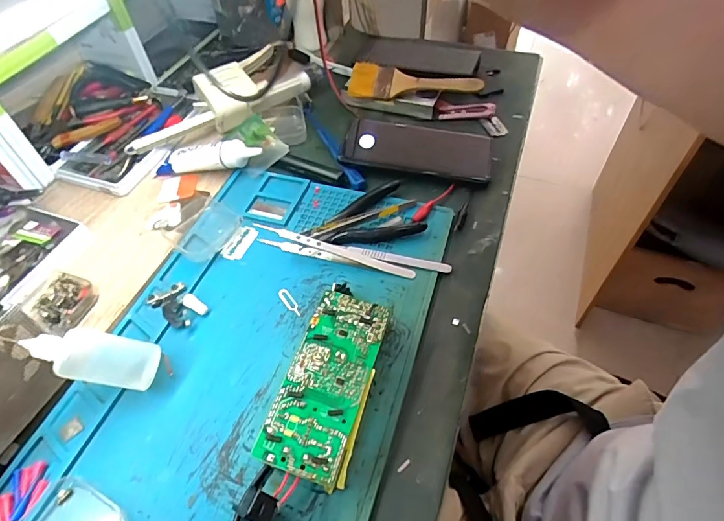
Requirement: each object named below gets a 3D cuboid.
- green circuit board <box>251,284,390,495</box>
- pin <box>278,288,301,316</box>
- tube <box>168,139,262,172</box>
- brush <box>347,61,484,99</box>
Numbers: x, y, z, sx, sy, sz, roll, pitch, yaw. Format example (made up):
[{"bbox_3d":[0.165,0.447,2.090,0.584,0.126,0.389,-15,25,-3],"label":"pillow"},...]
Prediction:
[{"bbox_3d":[-0.020,0.084,0.329,0.059,0.032,0.147,12,52,13],"label":"green circuit board"},{"bbox_3d":[-0.063,0.037,0.390,0.009,0.004,0.032,-34,59,-22],"label":"pin"},{"bbox_3d":[-0.166,-0.117,0.497,0.111,0.023,0.025,-3,50,14],"label":"tube"},{"bbox_3d":[0.065,-0.221,0.553,0.162,0.015,0.055,11,67,11],"label":"brush"}]

